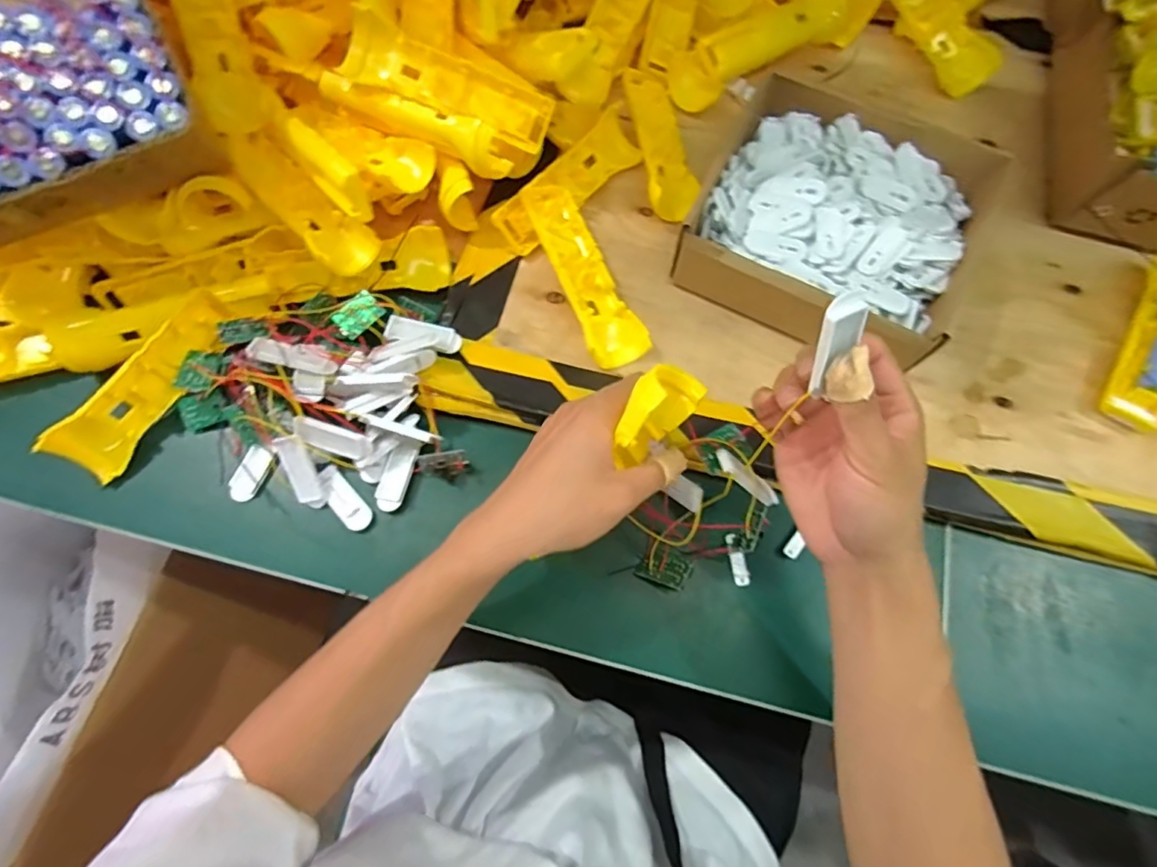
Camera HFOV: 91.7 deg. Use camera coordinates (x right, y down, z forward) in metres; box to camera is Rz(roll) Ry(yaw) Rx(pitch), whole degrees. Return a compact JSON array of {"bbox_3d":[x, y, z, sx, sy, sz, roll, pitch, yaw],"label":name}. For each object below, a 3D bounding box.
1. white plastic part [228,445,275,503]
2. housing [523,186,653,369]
[{"bbox_3d":[-0.250,0.030,0.430,0.022,0.006,0.044,18,71,6],"label":"white plastic part"},{"bbox_3d":[0.004,-0.128,0.456,0.047,0.031,0.165,-24,72,-9],"label":"housing"}]

